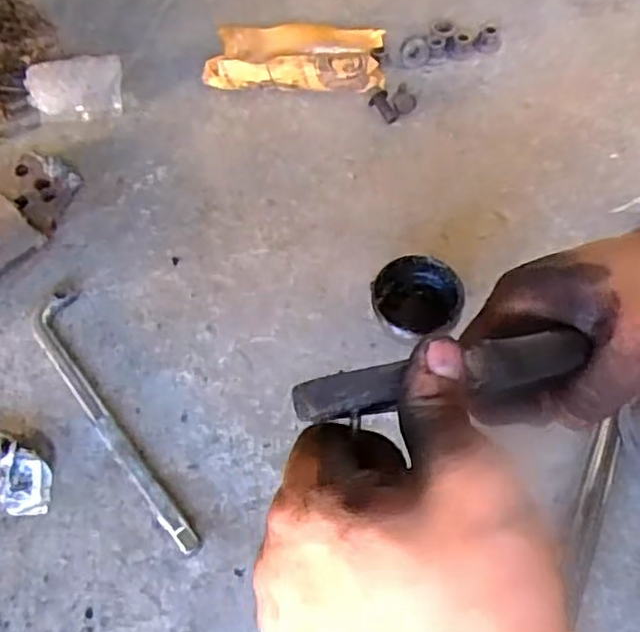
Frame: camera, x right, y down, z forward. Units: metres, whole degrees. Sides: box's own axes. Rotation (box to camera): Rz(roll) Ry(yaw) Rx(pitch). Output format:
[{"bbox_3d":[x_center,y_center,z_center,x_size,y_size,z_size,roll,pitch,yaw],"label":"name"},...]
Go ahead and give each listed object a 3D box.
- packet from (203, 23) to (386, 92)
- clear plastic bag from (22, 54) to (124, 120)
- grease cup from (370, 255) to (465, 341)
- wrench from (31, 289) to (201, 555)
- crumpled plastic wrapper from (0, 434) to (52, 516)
[{"bbox_3d":[-0.027,-0.264,0.685,0.179,0.048,0.076,4,58,3],"label":"packet"},{"bbox_3d":[-0.251,-0.235,0.677,0.094,0.042,0.066,-13,59,-7],"label":"clear plastic bag"},{"bbox_3d":[0.074,-0.007,0.521,0.071,0.046,0.067,0,58,0],"label":"grease cup"},{"bbox_3d":[-0.159,0.073,0.493,0.039,0.017,0.247,-30,63,-17],"label":"wrench"},{"bbox_3d":[-0.216,0.108,0.465,0.036,0.030,0.065,-37,65,-20],"label":"crumpled plastic wrapper"}]

